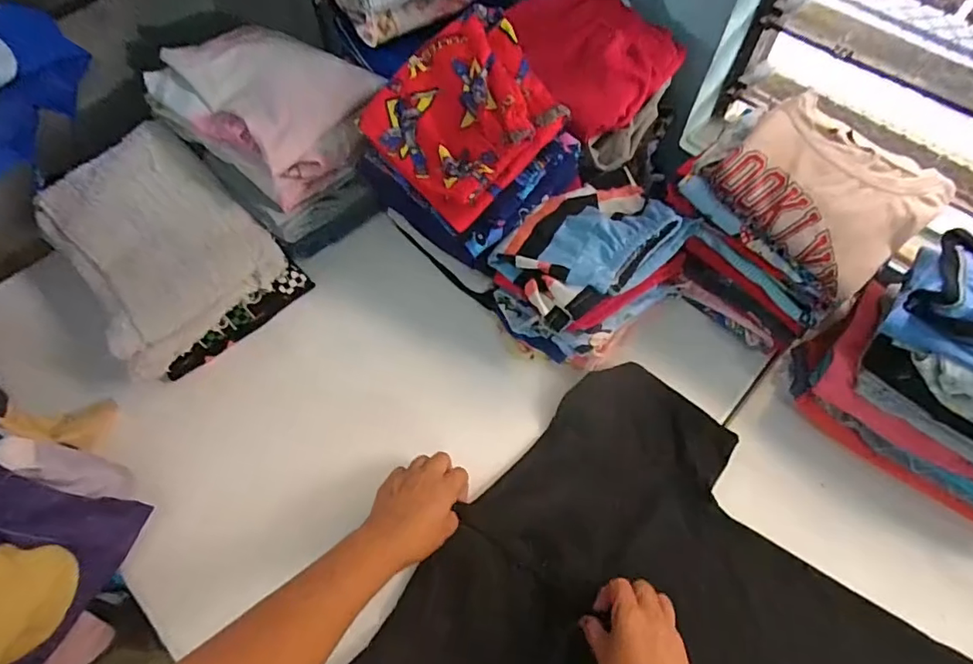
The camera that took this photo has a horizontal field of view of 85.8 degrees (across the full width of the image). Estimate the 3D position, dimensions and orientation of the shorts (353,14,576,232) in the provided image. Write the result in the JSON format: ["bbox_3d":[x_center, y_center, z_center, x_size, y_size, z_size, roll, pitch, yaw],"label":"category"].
[{"bbox_3d":[-0.019,-0.227,0.543,0.182,0.049,0.168,-45,76,8],"label":"shorts"}]

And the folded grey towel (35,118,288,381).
[{"bbox_3d":[-0.395,-0.116,0.628,0.200,0.060,0.288,-40,68,-19],"label":"folded grey towel"}]

